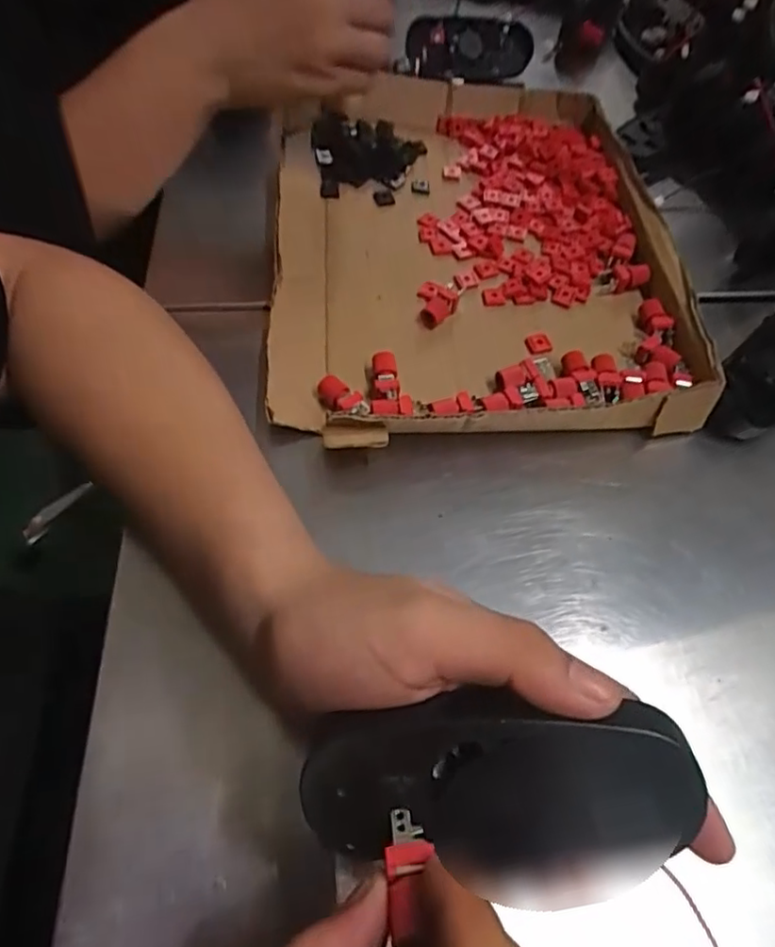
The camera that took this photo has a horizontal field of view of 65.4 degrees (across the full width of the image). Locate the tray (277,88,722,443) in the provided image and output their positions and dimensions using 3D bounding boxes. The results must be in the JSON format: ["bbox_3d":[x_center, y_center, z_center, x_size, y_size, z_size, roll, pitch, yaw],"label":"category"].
[{"bbox_3d":[0.053,-0.165,0.408,0.250,0.028,0.334,-1,57,-4],"label":"tray"}]

